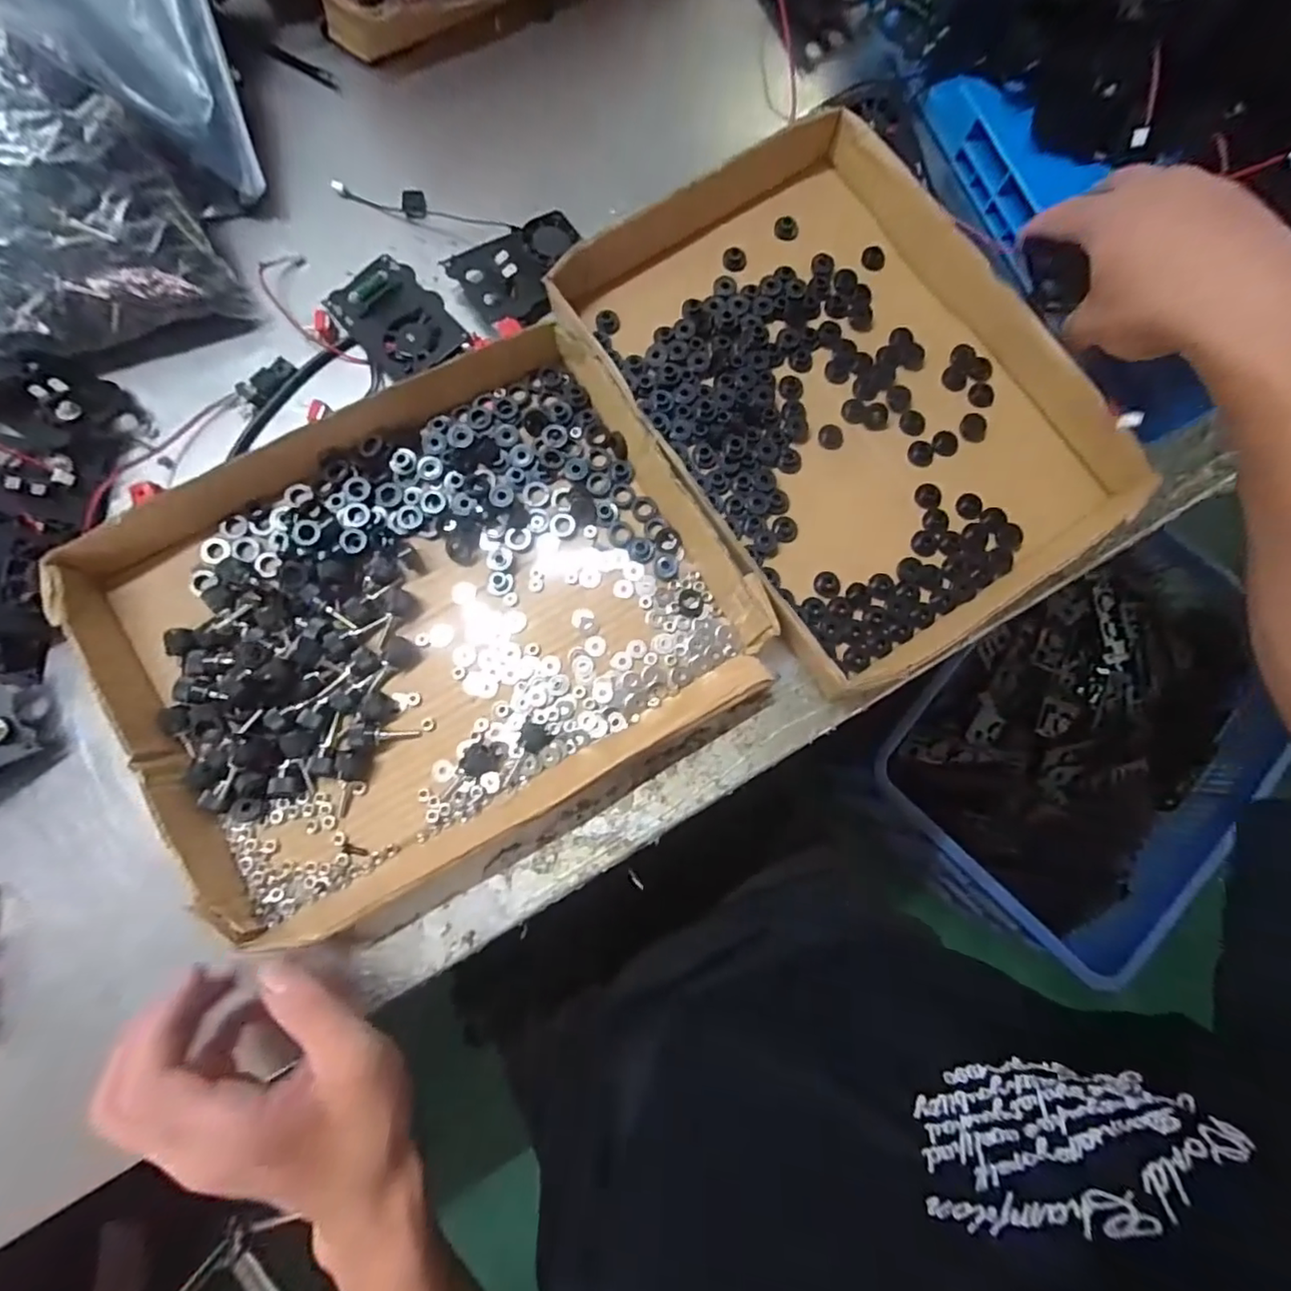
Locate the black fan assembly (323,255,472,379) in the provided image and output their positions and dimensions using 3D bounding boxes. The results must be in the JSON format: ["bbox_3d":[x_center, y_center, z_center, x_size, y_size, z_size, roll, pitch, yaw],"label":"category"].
[{"bbox_3d":[-0.159,-0.208,0.375,0.057,0.012,0.085,-41,84,-8],"label":"black fan assembly"}]

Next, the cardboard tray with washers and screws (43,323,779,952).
[{"bbox_3d":[-0.117,-0.016,0.327,0.318,0.036,0.248,-29,83,-6],"label":"cardboard tray with washers and screws"}]

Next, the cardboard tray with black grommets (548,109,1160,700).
[{"bbox_3d":[0.122,-0.158,0.362,0.242,0.034,0.313,-33,83,-7],"label":"cardboard tray with black grommets"}]

